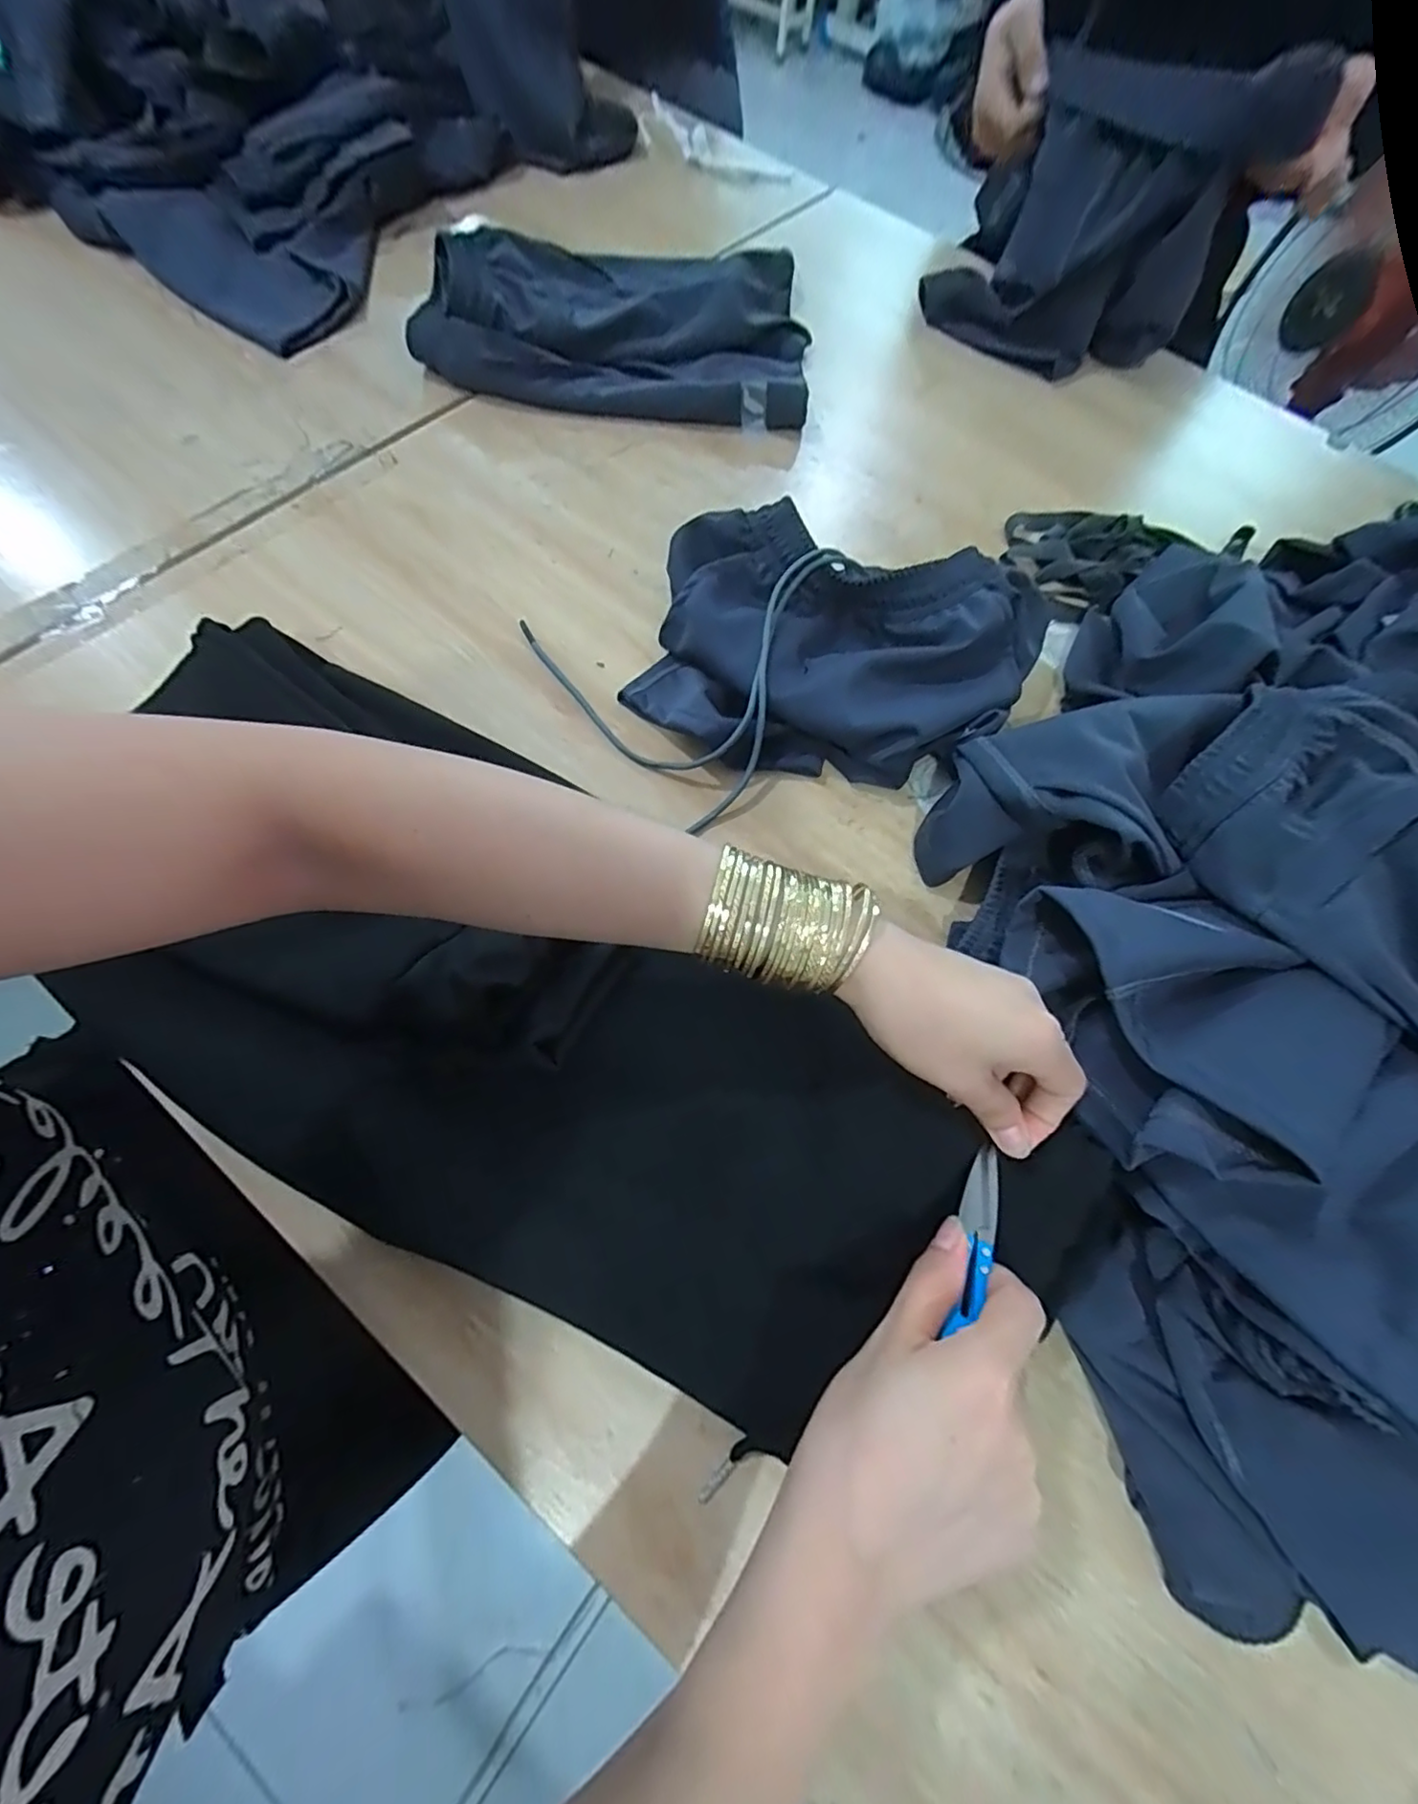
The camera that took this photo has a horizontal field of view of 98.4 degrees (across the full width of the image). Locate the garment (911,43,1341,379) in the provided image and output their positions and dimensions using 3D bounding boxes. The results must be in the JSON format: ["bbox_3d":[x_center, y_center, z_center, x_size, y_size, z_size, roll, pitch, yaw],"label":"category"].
[{"bbox_3d":[0.365,-0.649,0.593,0.240,0.207,0.108,36,70,11],"label":"garment"}]

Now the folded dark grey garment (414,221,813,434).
[{"bbox_3d":[-0.090,-0.579,0.616,0.373,0.071,0.231,1,67,-3],"label":"folded dark grey garment"}]

